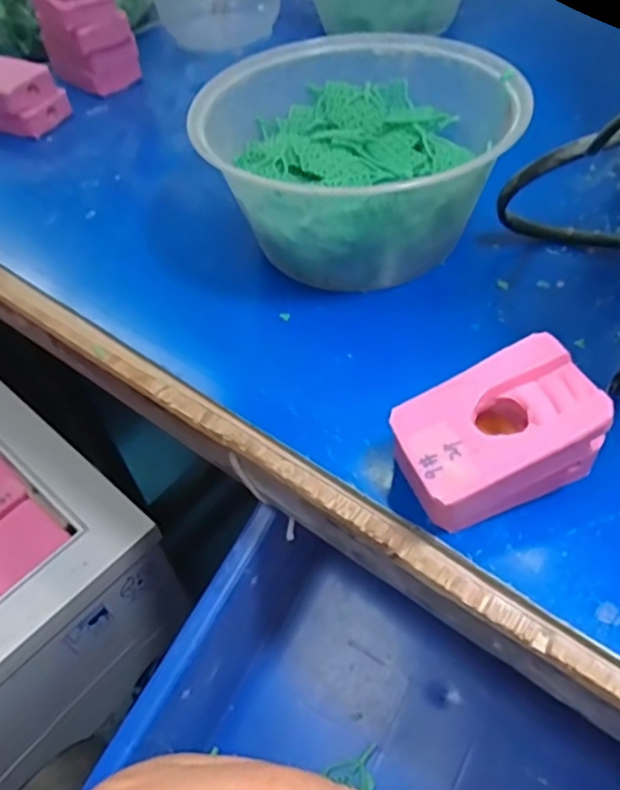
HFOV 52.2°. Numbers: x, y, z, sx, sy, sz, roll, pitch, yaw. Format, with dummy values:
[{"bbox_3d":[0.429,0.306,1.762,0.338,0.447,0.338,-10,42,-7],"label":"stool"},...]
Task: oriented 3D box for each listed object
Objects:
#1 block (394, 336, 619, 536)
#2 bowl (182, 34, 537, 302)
[{"bbox_3d":[0.069,0.017,0.242,0.073,0.045,0.049,-19,50,-10],"label":"block"},{"bbox_3d":[0.025,-0.129,0.352,0.147,0.076,0.150,-3,50,3],"label":"bowl"}]

